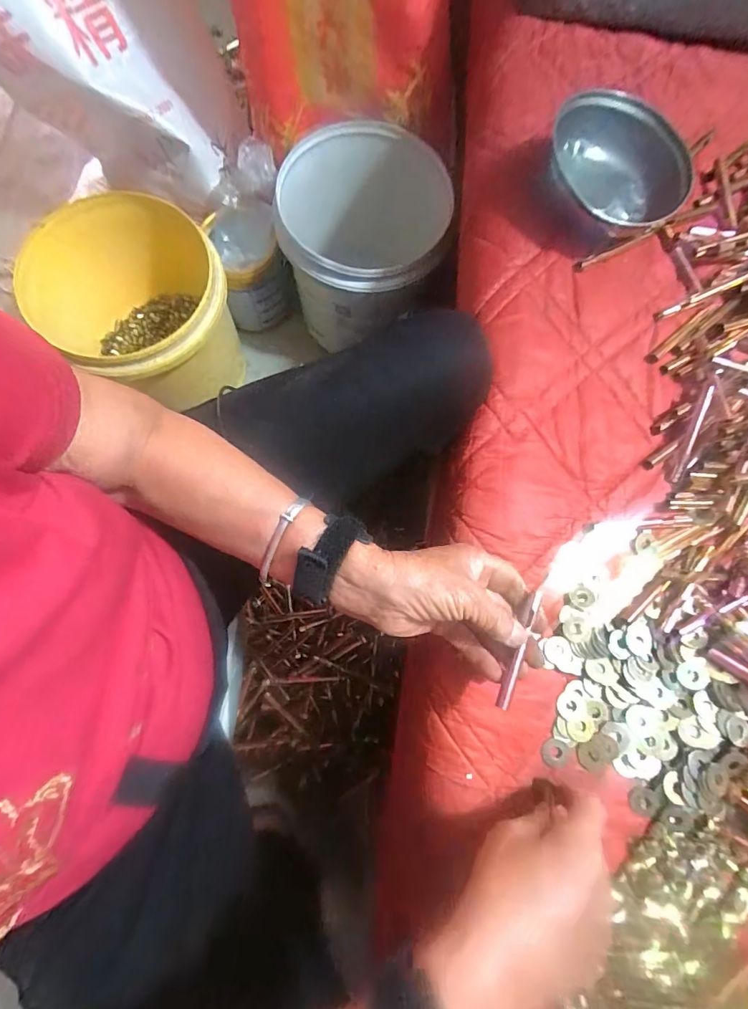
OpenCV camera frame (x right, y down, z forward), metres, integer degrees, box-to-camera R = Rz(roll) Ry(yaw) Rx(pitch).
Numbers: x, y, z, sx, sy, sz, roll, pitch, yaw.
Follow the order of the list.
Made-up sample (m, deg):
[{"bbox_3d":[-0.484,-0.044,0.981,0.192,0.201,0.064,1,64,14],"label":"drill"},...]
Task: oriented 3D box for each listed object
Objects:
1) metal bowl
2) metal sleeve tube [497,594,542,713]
[{"bbox_3d":[0.222,-0.302,0.418,0.126,0.063,0.123,0,78,-1],"label":"metal bowl"},{"bbox_3d":[0.107,0.105,0.321,0.009,0.007,0.088,24,75,4],"label":"metal sleeve tube"}]

